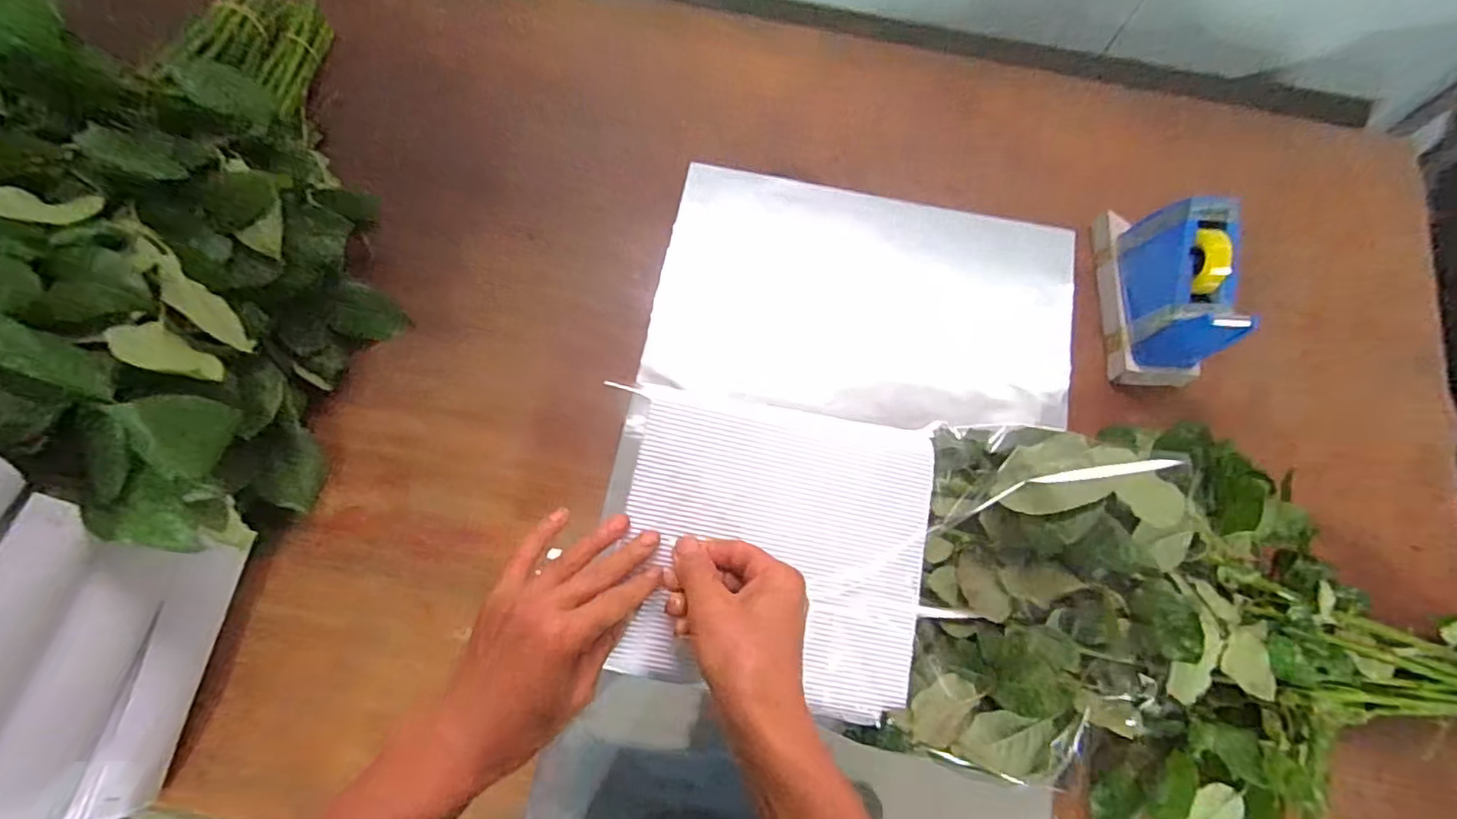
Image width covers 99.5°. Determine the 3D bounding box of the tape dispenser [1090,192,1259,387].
[{"bbox_3d":[0.412,-0.122,0.581,0.064,0.125,0.173,-1,75,-1],"label":"tape dispenser"}]

